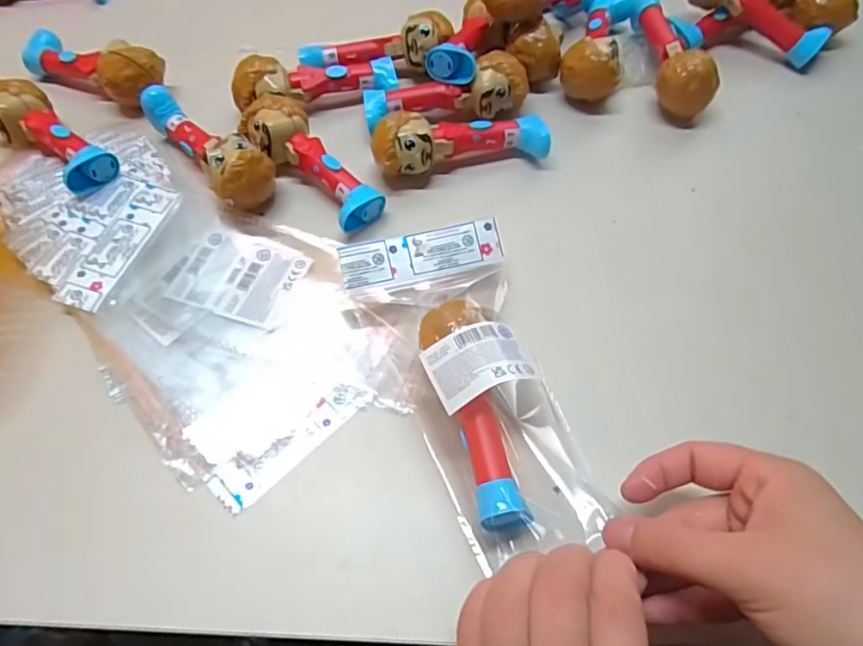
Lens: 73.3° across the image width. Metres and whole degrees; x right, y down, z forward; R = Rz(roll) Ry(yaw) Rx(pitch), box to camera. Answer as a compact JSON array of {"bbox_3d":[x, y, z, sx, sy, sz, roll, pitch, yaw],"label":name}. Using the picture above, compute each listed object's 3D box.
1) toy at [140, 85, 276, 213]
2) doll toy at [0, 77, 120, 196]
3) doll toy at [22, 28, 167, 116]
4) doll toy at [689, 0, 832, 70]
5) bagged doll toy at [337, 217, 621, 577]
[{"bbox_3d":[-0.161,-0.130,0.412,0.038,0.033,0.127,-38,65,-20],"label":"toy"},{"bbox_3d":[-0.278,-0.135,0.416,0.111,0.031,0.044,38,66,21],"label":"doll toy"},{"bbox_3d":[-0.273,-0.207,0.466,0.128,0.043,0.042,20,61,13],"label":"doll toy"},{"bbox_3d":[0.268,-0.265,0.477,0.124,0.042,0.044,37,67,1],"label":"doll toy"},{"bbox_3d":[0.023,0.026,0.319,0.091,0.052,0.193,-20,58,-9],"label":"bagged doll toy"}]

